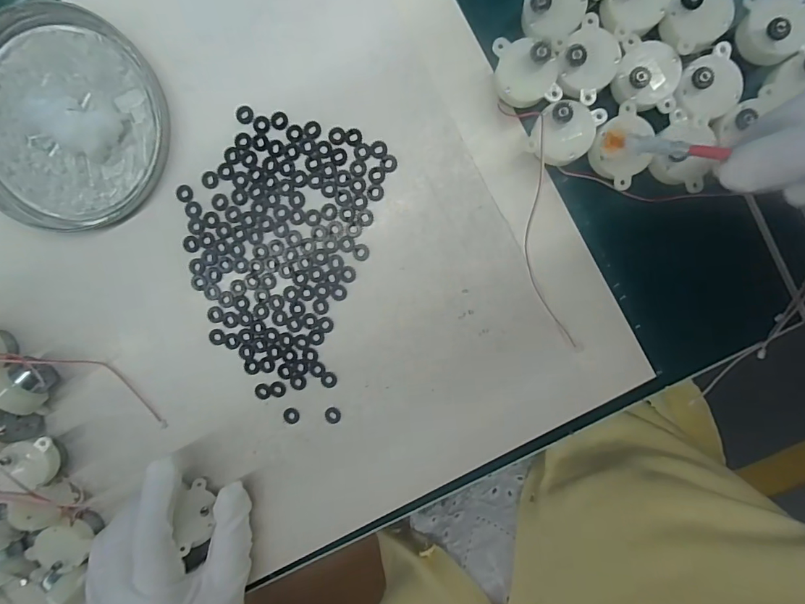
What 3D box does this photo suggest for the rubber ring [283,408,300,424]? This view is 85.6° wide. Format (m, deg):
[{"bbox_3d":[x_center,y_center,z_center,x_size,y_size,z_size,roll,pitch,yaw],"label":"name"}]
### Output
[{"bbox_3d":[-0.074,0.076,0.288,0.010,0.004,0.010,0,97,3],"label":"rubber ring"}]

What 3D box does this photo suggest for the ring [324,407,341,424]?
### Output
[{"bbox_3d":[-0.046,0.075,0.285,0.011,0.004,0.011,0,97,3],"label":"ring"}]

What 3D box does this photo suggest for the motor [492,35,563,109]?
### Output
[{"bbox_3d":[0.068,-0.126,0.242,0.034,0.031,0.033,-3,97,4],"label":"motor"}]

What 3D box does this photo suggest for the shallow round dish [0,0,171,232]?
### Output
[{"bbox_3d":[-0.213,-0.112,0.269,0.128,0.011,0.127,0,97,3],"label":"shallow round dish"}]

